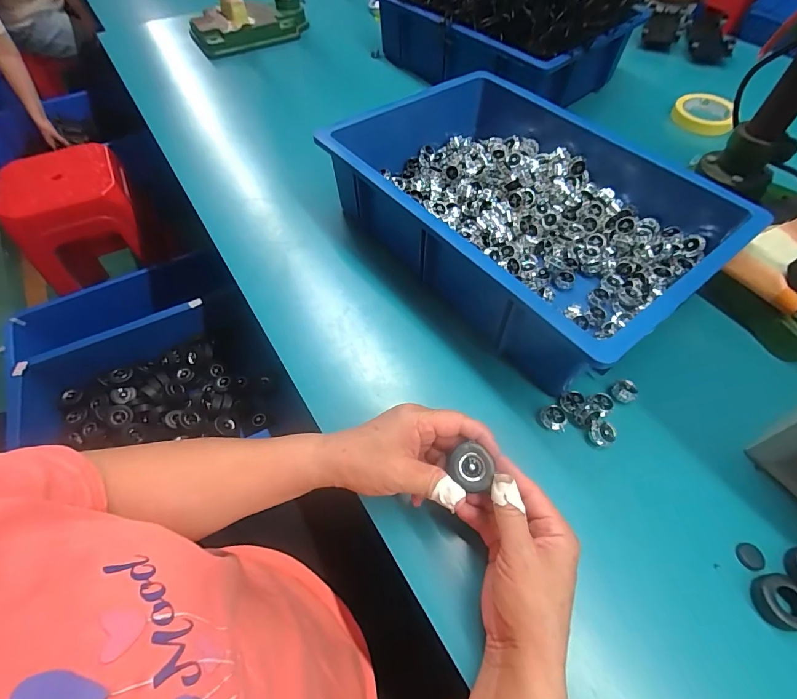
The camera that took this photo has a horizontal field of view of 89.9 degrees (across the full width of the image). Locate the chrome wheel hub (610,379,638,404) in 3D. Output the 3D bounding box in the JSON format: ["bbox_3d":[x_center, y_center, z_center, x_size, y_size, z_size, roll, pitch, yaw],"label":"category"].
[{"bbox_3d":[0.237,0.045,0.421,0.020,0.022,0.023,-36,63,-19],"label":"chrome wheel hub"}]

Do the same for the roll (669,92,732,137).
[{"bbox_3d":[0.578,-0.448,0.756,0.104,0.020,0.119,29,63,19],"label":"roll"}]

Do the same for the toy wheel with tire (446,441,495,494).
[{"bbox_3d":[0.057,0.094,0.317,0.036,0.010,0.031,26,62,18],"label":"toy wheel with tire"}]

